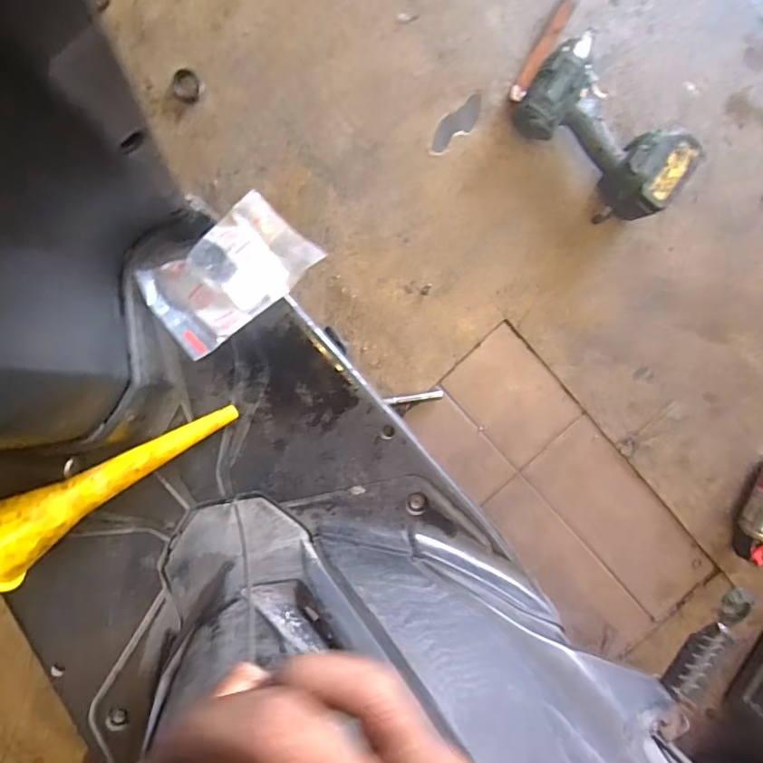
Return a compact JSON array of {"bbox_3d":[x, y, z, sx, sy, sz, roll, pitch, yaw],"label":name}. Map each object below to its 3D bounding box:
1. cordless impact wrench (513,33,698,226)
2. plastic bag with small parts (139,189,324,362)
[{"bbox_3d":[0.314,-0.349,0.720,0.246,0.076,0.148,38,95,-8],"label":"cordless impact wrench"},{"bbox_3d":[-0.128,-0.094,0.435,0.140,0.025,0.093,-39,80,-17],"label":"plastic bag with small parts"}]

